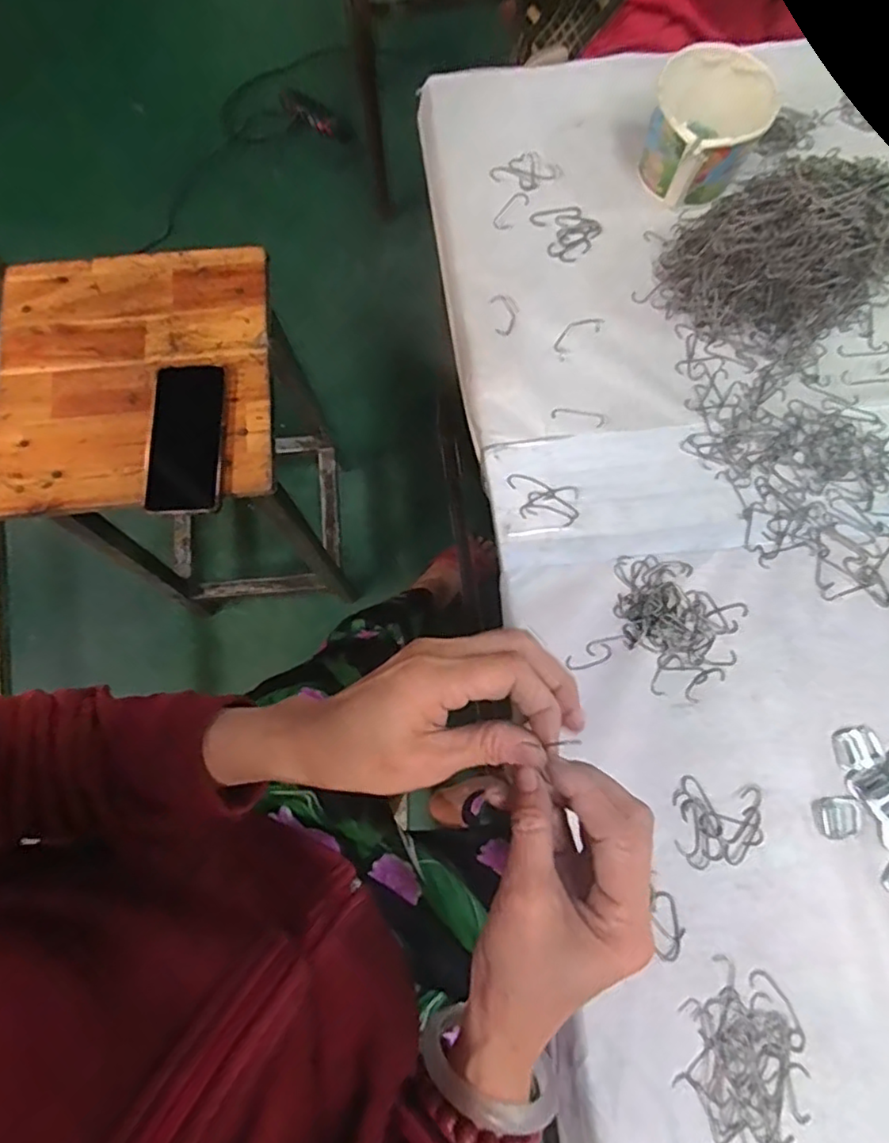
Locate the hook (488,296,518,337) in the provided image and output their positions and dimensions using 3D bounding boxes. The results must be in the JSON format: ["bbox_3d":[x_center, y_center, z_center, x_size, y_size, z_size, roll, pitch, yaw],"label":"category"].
[{"bbox_3d":[0.050,-0.210,0.506,0.023,0.004,0.036,-11,77,-3],"label":"hook"}]

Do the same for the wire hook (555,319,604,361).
[{"bbox_3d":[0.106,-0.191,0.499,0.051,0.004,0.020,-41,81,-9],"label":"wire hook"}]

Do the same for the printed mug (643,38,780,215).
[{"bbox_3d":[0.211,-0.362,0.509,0.089,0.068,0.107,17,77,3],"label":"printed mug"}]

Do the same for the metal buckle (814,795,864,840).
[{"bbox_3d":[0.268,0.167,0.420,0.032,0.004,0.025,-6,77,-2],"label":"metal buckle"}]

